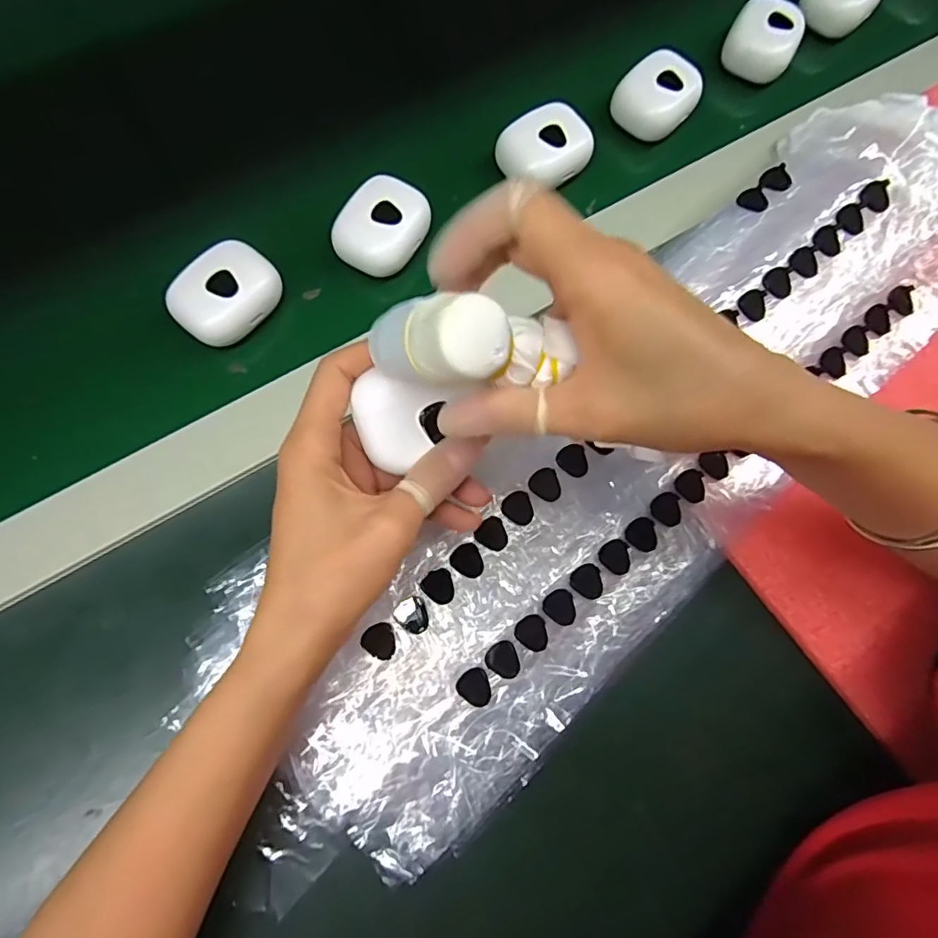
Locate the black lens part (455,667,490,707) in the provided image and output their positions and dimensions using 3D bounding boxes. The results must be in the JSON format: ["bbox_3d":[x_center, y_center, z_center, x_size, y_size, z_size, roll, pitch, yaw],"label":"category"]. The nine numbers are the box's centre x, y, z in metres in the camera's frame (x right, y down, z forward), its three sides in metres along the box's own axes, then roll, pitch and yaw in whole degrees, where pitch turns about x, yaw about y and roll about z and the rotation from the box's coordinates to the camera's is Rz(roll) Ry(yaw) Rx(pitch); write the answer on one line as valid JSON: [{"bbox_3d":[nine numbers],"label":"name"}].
[{"bbox_3d":[0.003,0.107,0.269,0.015,0.005,0.018,-32,80,-11],"label":"black lens part"}]

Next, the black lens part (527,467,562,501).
[{"bbox_3d":[0.040,0.009,0.294,0.015,0.004,0.018,-22,88,0],"label":"black lens part"}]

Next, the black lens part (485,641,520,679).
[{"bbox_3d":[0.017,0.094,0.271,0.015,0.005,0.018,-24,79,-9],"label":"black lens part"}]

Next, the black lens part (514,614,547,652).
[{"bbox_3d":[0.032,0.081,0.275,0.015,0.004,0.017,-42,82,-12],"label":"black lens part"}]

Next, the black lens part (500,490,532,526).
[{"bbox_3d":[0.026,0.021,0.291,0.015,0.004,0.018,-21,79,-9],"label":"black lens part"}]

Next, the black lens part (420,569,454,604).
[{"bbox_3d":[-0.015,0.059,0.278,0.015,0.004,0.017,-34,81,-11],"label":"black lens part"}]

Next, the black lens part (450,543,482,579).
[{"bbox_3d":[-0.001,0.047,0.282,0.015,0.004,0.018,-23,79,-9],"label":"black lens part"}]

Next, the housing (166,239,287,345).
[{"bbox_3d":[-0.137,-0.099,0.312,0.040,0.021,0.057,35,77,5],"label":"housing"}]

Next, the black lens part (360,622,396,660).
[{"bbox_3d":[-0.043,0.084,0.269,0.015,0.004,0.017,-23,79,-9],"label":"black lens part"}]

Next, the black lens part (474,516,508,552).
[{"bbox_3d":[0.013,0.034,0.287,0.017,0.004,0.015,40,77,6],"label":"black lens part"}]

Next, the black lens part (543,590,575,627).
[{"bbox_3d":[0.047,0.070,0.277,0.015,0.004,0.018,-33,80,-11],"label":"black lens part"}]

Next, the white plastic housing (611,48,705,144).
[{"bbox_3d":[0.125,-0.247,0.366,0.045,0.021,0.050,44,78,7],"label":"white plastic housing"}]

